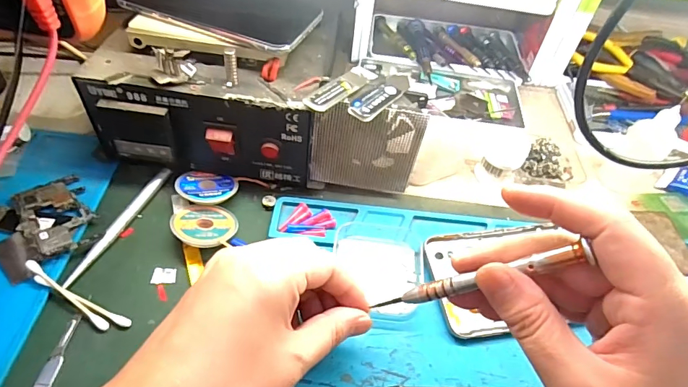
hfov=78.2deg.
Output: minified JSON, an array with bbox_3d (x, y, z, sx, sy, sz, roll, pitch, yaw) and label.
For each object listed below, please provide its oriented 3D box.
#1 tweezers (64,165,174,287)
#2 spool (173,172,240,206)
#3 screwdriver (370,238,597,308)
[{"bbox_3d":[-0.161,0.021,0.309,0.010,0.005,0.110,17,50,9],"label":"tweezers"},{"bbox_3d":[-0.107,-0.005,0.330,0.044,0.007,0.036,-5,38,-24],"label":"spool"},{"bbox_3d":[0.060,0.043,0.204,0.006,0.107,0.007,41,41,-30],"label":"screwdriver"}]

